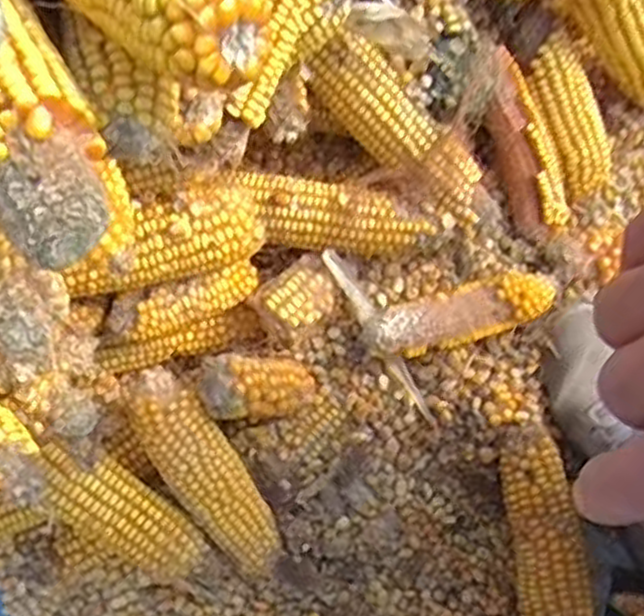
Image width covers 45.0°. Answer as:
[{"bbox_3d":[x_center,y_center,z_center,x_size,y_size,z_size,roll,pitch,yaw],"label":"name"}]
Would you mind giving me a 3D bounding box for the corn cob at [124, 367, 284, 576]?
[{"bbox_3d":[-0.081,0.114,0.534,0.052,0.041,0.163,-33,102,-6],"label":"corn cob"}]

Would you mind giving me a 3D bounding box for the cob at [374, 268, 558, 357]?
[{"bbox_3d":[0.104,0.002,0.558,0.141,0.030,0.039,-15,76,-14],"label":"cob"}]

